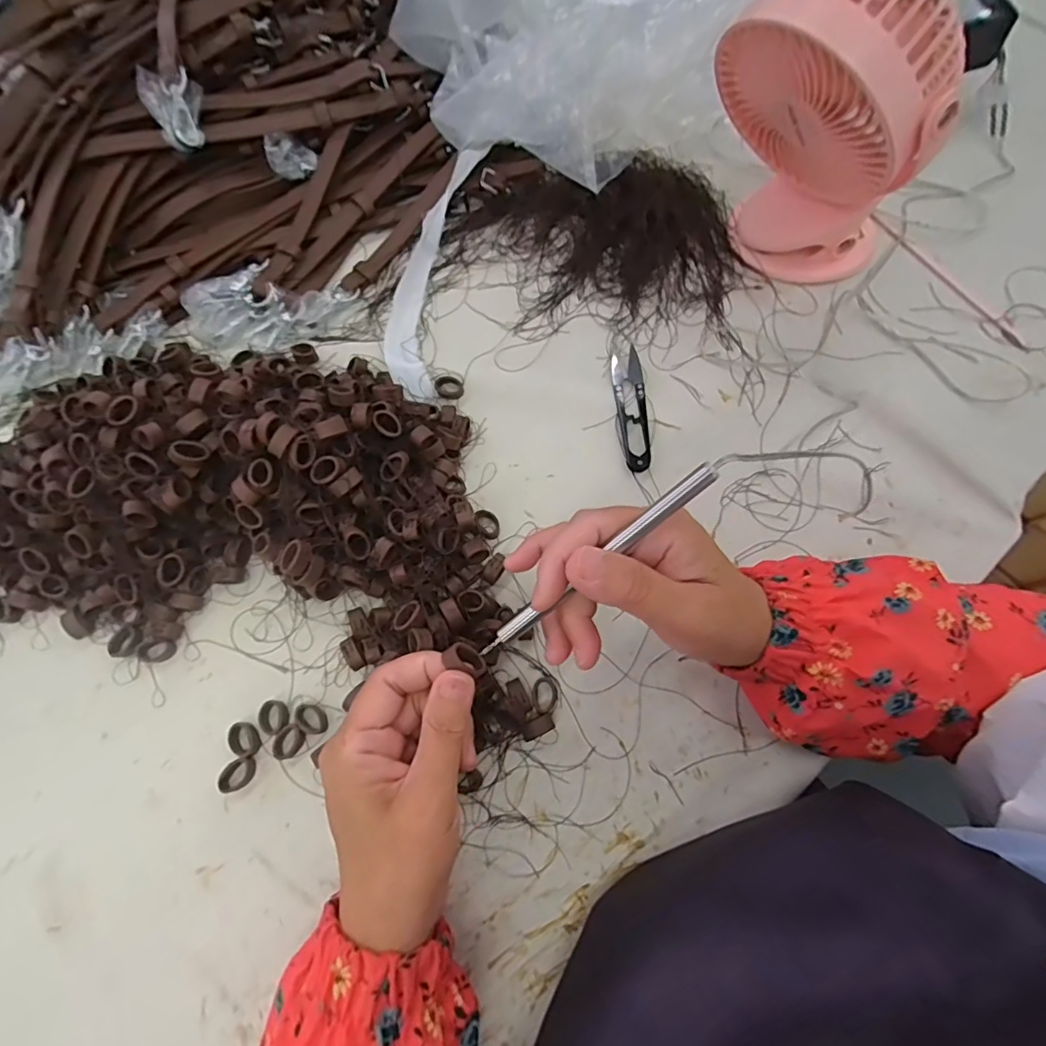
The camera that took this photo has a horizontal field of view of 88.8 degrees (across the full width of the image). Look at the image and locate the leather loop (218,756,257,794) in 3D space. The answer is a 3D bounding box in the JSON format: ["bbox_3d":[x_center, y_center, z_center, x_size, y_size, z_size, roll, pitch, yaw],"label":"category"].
[{"bbox_3d":[-0.173,0.152,0.323,0.022,0.005,0.015,-37,75,-11],"label":"leather loop"}]

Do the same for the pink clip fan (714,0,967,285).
[{"bbox_3d":[0.198,-0.261,0.357,0.152,0.180,0.103,34,75,11],"label":"pink clip fan"}]

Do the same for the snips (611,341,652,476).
[{"bbox_3d":[0.081,-0.086,0.401,0.022,0.009,0.098,-4,71,-1],"label":"snips"}]

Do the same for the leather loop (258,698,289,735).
[{"bbox_3d":[-0.156,0.121,0.334,0.017,0.008,0.021,0,71,0],"label":"leather loop"}]

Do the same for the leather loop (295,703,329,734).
[{"bbox_3d":[-0.131,0.122,0.332,0.022,0.005,0.015,38,76,12],"label":"leather loop"}]

